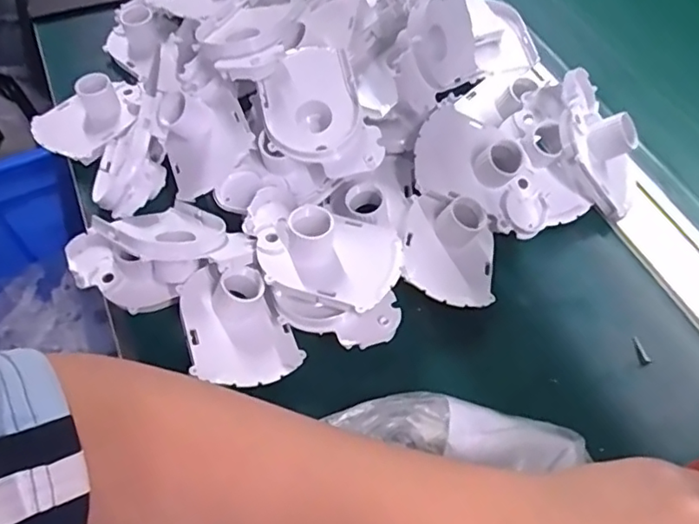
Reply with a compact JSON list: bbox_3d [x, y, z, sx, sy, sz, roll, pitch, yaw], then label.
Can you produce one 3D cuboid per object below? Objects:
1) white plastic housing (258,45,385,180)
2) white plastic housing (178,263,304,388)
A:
[{"bbox_3d":[-0.022,-0.096,0.374,0.062,0.021,0.097,-23,74,-1],"label":"white plastic housing"},{"bbox_3d":[-0.072,0.038,0.349,0.058,0.033,0.082,-28,63,-16],"label":"white plastic housing"}]

